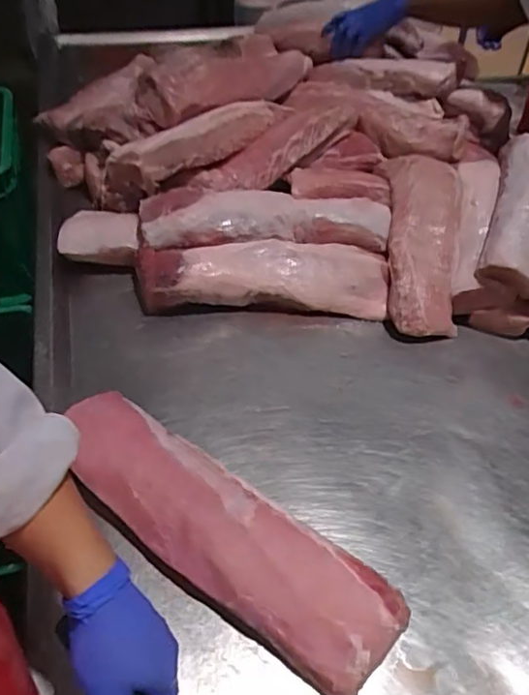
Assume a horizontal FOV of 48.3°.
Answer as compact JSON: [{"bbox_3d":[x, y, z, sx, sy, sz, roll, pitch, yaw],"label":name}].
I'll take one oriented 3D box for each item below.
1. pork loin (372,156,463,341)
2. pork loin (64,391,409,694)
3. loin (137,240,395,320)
[{"bbox_3d":[0.266,-0.189,1.010,0.128,0.070,0.374,6,68,2],"label":"pork loin"},{"bbox_3d":[-0.064,0.195,0.659,0.447,0.067,0.127,31,50,25],"label":"pork loin"},{"bbox_3d":[-0.004,-0.114,0.982,0.407,0.084,0.112,1,44,-3],"label":"loin"}]

